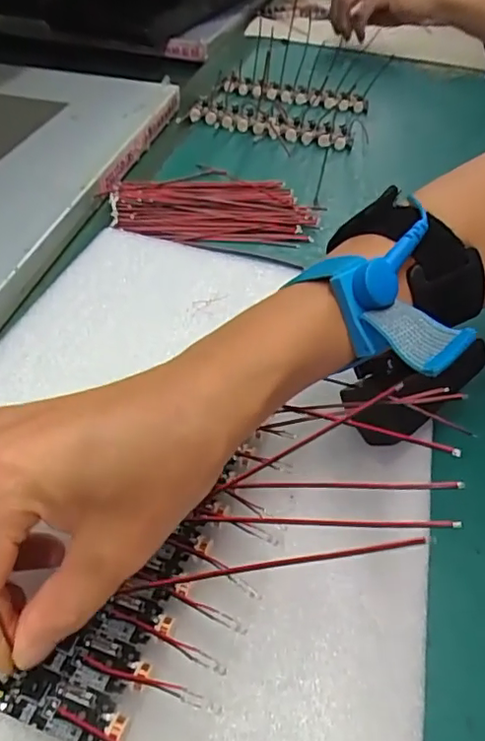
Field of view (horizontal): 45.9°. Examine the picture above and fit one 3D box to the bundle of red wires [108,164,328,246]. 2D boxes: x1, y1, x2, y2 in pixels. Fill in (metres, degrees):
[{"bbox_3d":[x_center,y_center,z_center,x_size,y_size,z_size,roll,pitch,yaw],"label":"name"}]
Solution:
[{"bbox_3d":[-0.022,-0.129,0.431,0.146,0.012,0.105,-3,44,-9],"label":"bundle of red wires"}]

